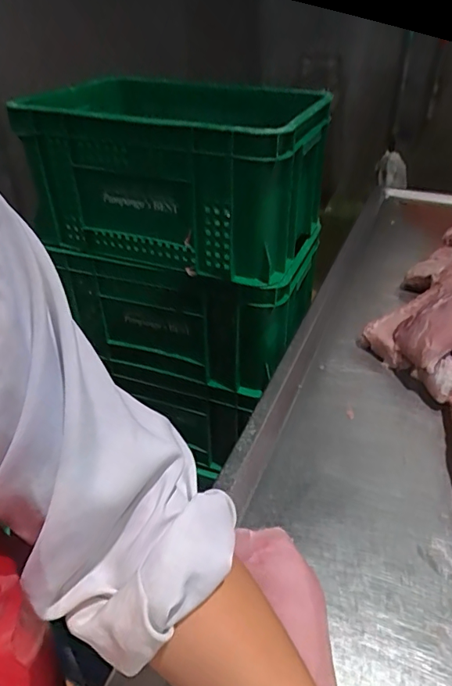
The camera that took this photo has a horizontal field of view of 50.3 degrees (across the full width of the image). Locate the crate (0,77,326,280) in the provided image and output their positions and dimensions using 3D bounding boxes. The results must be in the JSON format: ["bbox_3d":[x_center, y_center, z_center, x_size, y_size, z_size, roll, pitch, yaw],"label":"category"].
[{"bbox_3d":[-0.085,-0.343,0.962,0.523,0.251,0.389,14,37,19],"label":"crate"}]

